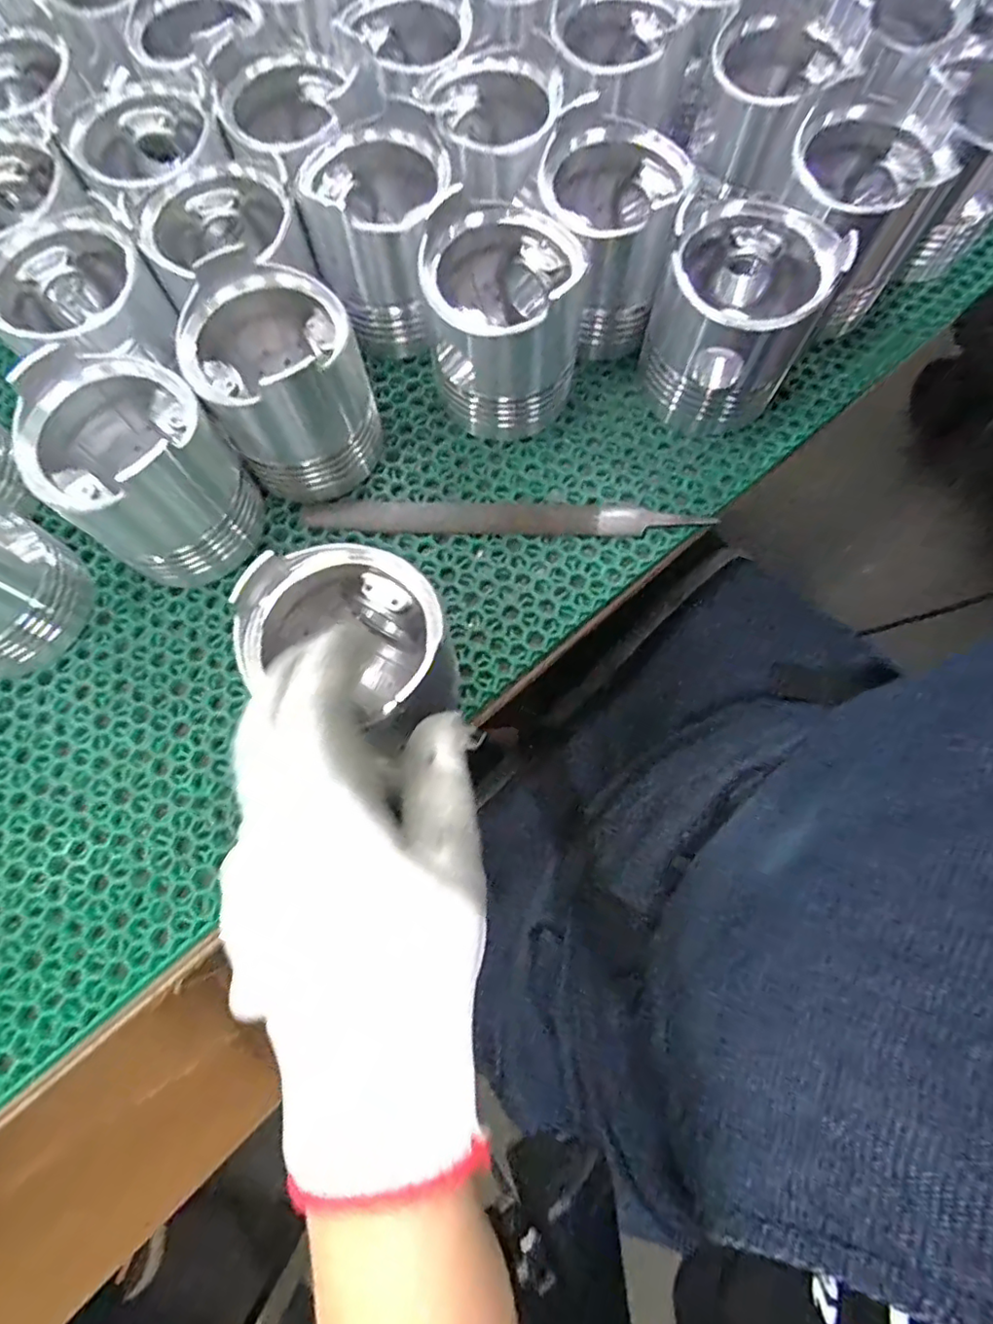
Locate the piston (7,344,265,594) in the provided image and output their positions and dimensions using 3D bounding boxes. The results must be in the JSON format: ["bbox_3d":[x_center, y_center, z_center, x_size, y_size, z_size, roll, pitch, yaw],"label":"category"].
[{"bbox_3d":[-0.183,-0.098,0.314,0.079,0.092,0.084,27,75,8],"label":"piston"}]

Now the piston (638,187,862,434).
[{"bbox_3d":[0.130,-0.194,0.341,0.080,0.098,0.078,12,73,4],"label":"piston"}]

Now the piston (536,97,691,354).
[{"bbox_3d":[0.062,-0.243,0.359,0.078,0.099,0.094,16,73,5],"label":"piston"}]

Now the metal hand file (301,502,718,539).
[{"bbox_3d":[0.006,-0.084,0.353,0.231,0.006,0.020,1,72,1],"label":"metal hand file"}]

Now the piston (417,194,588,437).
[{"bbox_3d":[0.004,-0.189,0.339,0.081,0.094,0.079,0,72,0],"label":"piston"}]

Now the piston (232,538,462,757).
[{"bbox_3d":[-0.064,-0.003,0.282,0.081,0.096,0.075,27,75,8],"label":"piston"}]

